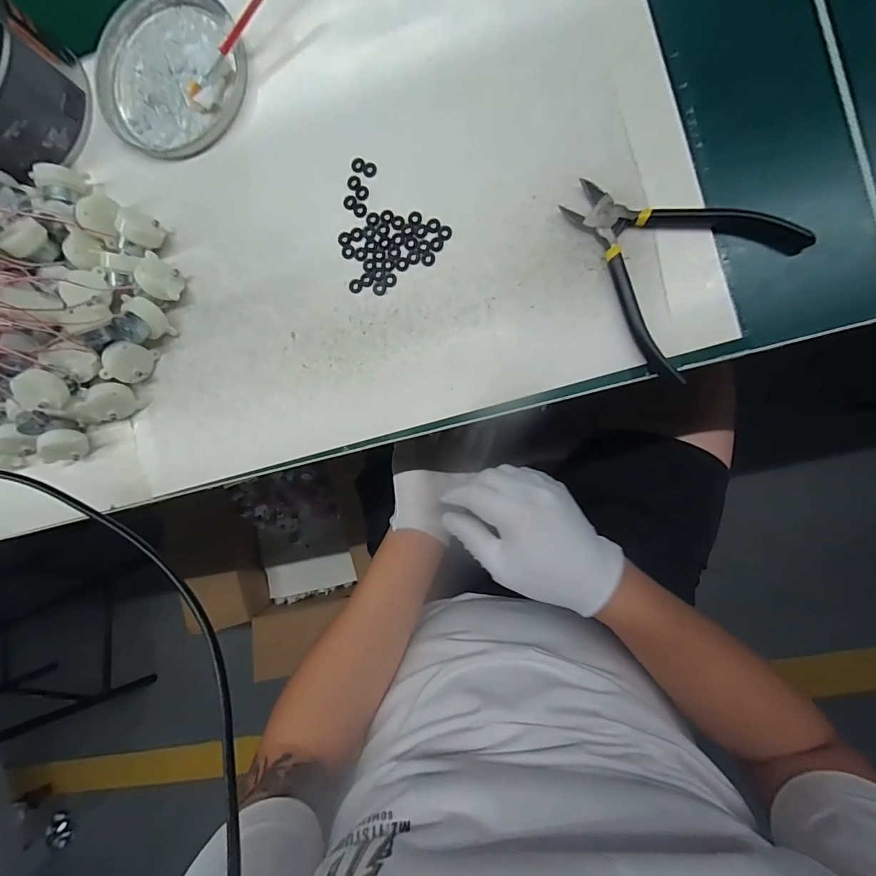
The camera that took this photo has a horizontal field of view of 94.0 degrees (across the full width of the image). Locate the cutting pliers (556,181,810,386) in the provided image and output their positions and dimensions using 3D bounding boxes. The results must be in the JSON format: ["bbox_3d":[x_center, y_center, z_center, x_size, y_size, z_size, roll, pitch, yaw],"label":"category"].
[{"bbox_3d":[0.170,-0.127,0.273,0.116,0.010,0.143,-27,86,4],"label":"cutting pliers"}]

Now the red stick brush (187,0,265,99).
[{"bbox_3d":[-0.154,-0.322,0.321,0.014,0.007,0.130,42,96,7],"label":"red stick brush"}]

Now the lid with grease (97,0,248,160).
[{"bbox_3d":[-0.222,-0.303,0.336,0.126,0.014,0.129,0,88,5],"label":"lid with grease"}]

